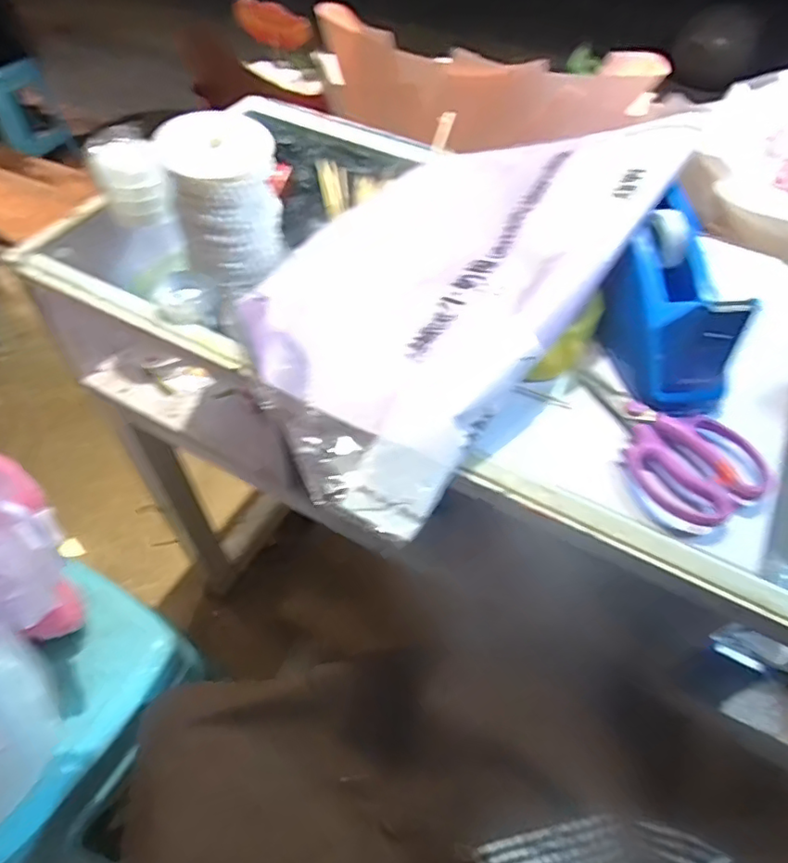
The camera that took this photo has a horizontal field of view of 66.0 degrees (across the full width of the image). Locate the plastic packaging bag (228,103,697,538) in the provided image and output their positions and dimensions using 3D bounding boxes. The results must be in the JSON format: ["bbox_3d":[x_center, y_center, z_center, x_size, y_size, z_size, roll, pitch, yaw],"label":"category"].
[{"bbox_3d":[0.030,-0.143,0.516,0.261,0.111,0.420,33,61,19],"label":"plastic packaging bag"}]

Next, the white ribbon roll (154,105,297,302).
[{"bbox_3d":[-0.146,-0.202,0.540,0.090,0.129,0.095,-16,57,-12],"label":"white ribbon roll"}]

